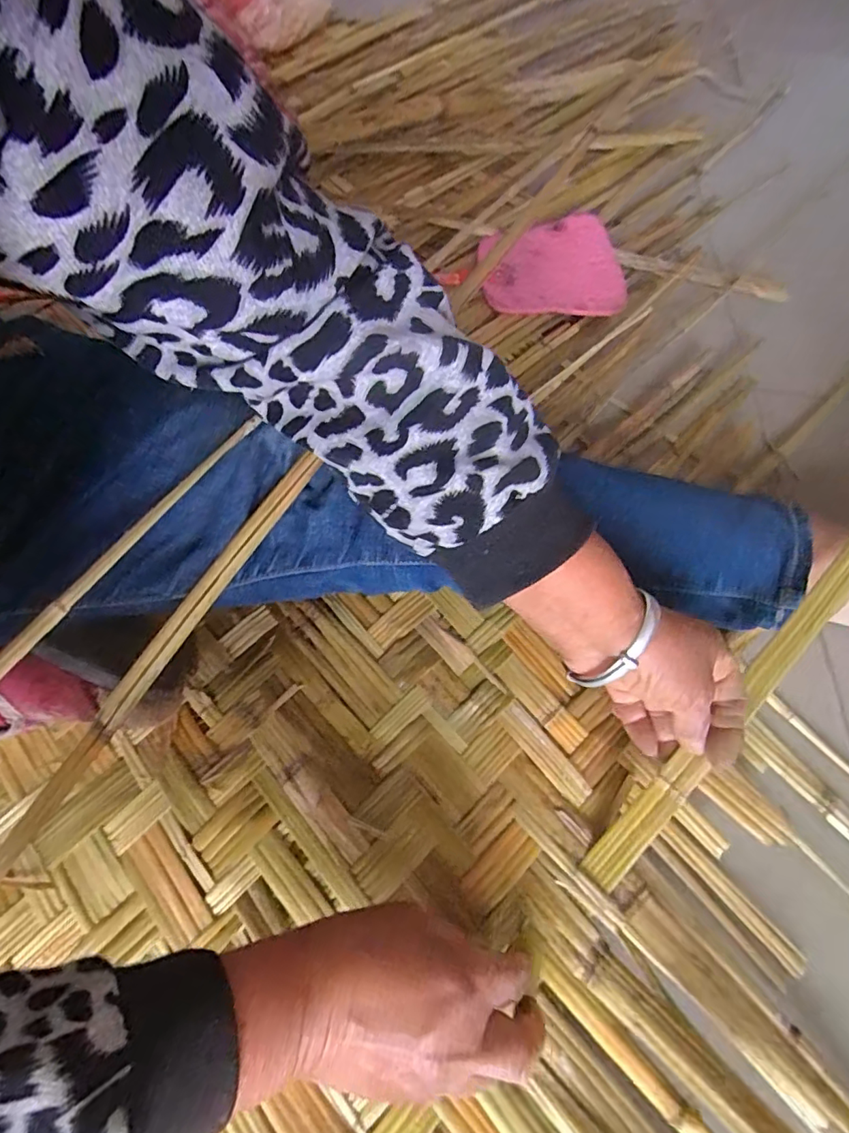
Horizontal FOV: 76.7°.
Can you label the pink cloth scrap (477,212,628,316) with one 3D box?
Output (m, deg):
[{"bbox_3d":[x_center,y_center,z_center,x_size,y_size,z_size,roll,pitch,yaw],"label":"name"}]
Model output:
[{"bbox_3d":[0.139,-0.331,0.582,0.156,0.035,0.149,0,66,-3],"label":"pink cloth scrap"}]

